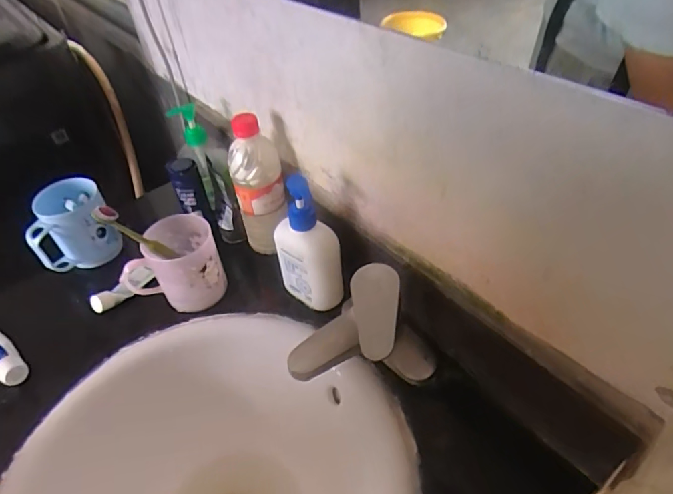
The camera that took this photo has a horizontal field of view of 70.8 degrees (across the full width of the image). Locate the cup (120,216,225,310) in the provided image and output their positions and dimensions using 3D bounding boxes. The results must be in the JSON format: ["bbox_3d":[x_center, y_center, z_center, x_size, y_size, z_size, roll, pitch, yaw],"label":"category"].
[{"bbox_3d":[-0.209,0.020,0.615,0.115,0.089,0.076,0,45,6],"label":"cup"}]

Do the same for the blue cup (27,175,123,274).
[{"bbox_3d":[-0.372,-0.033,0.666,0.098,0.102,0.077,-17,46,-11],"label":"blue cup"}]

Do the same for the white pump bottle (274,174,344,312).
[{"bbox_3d":[-0.037,-0.002,0.567,0.083,0.173,0.048,30,55,31],"label":"white pump bottle"}]

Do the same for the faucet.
[{"bbox_3d":[0.027,0.105,0.487,0.148,0.127,0.090,-30,49,-22],"label":"faucet"}]

